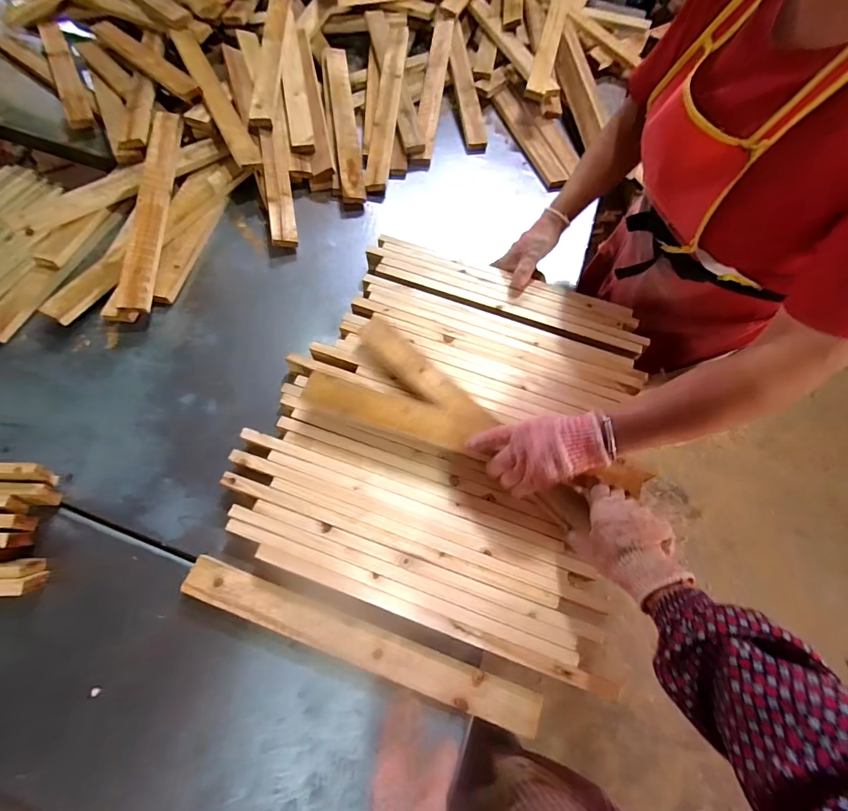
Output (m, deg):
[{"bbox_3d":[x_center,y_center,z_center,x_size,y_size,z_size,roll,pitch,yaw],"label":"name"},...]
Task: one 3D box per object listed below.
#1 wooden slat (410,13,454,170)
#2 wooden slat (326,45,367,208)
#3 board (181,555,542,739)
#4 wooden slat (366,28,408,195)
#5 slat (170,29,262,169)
[{"bbox_3d":[0.022,-0.762,0.983,0.049,0.020,0.467,8,76,-1],"label":"wooden slat"},{"bbox_3d":[-0.178,-0.650,0.931,0.056,0.024,0.457,-3,72,-18],"label":"wooden slat"},{"bbox_3d":[-0.087,0.309,0.540,0.482,0.033,0.052,20,66,6],"label":"board"},{"bbox_3d":[-0.083,-0.679,0.925,0.049,0.019,0.439,6,79,0],"label":"wooden slat"},{"bbox_3d":[-0.452,-0.673,0.888,0.056,0.015,0.441,-22,74,-26],"label":"slat"}]

